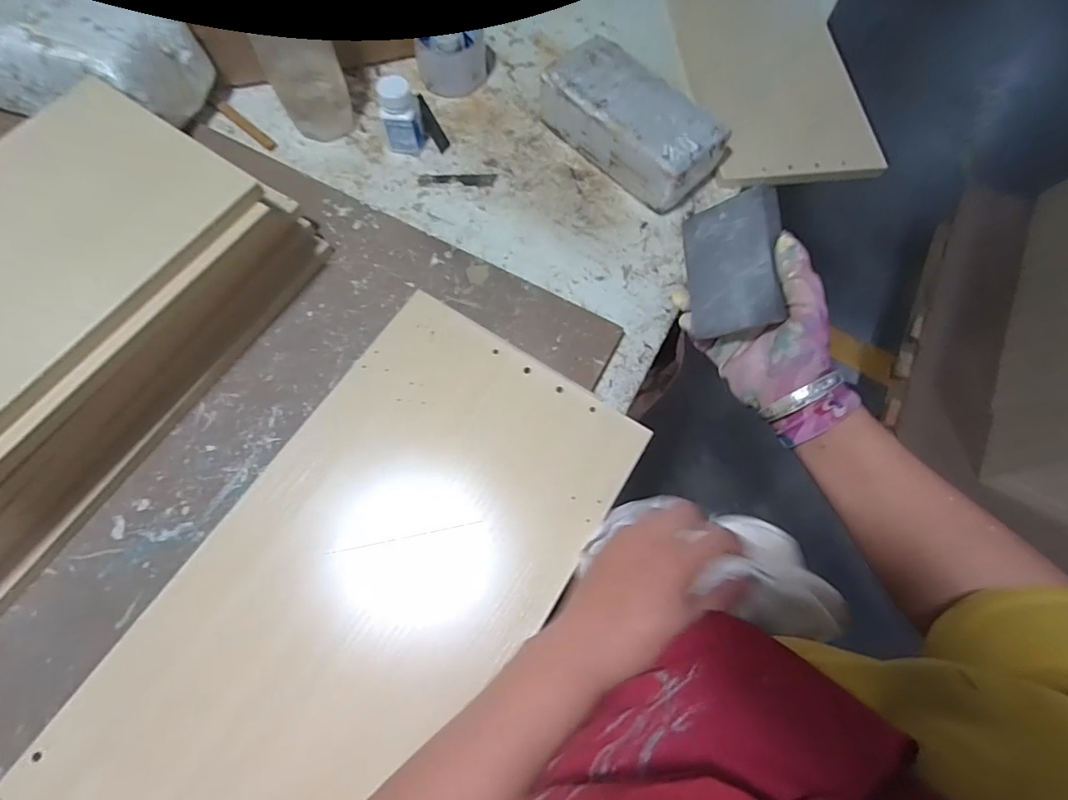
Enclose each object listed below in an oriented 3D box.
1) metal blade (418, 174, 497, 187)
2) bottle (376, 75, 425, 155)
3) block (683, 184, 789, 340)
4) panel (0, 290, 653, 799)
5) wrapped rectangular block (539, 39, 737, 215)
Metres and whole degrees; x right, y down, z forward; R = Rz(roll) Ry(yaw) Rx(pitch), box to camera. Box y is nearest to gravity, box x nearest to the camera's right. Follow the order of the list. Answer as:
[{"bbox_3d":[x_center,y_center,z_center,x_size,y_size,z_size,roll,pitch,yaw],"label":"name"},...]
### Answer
[{"bbox_3d":[-0.090,-0.257,0.567,0.089,0.004,0.016,-1,71,-3],"label":"metal blade"},{"bbox_3d":[-0.150,-0.317,0.549,0.041,0.074,0.039,-2,69,-3],"label":"bottle"},{"bbox_3d":[0.153,-0.103,0.377,0.017,0.070,0.099,-4,87,-34],"label":"block"},{"bbox_3d":[-0.219,0.274,0.304,0.243,0.021,0.778,32,74,8],"label":"panel"},{"bbox_3d":[0.109,-0.314,0.557,0.206,0.072,0.102,42,73,13],"label":"wrapped rectangular block"}]

